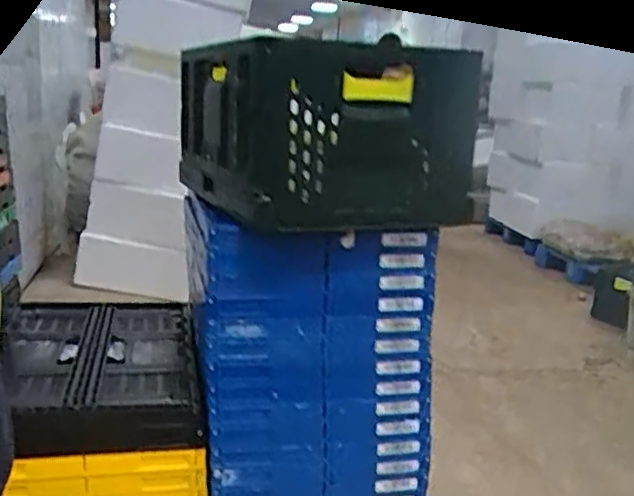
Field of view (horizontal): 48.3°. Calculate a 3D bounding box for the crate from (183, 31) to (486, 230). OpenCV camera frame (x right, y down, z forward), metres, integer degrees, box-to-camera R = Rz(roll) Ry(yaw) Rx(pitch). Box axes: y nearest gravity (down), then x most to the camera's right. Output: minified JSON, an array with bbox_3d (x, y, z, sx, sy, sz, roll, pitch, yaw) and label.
[{"bbox_3d":[0.011,-0.250,1.422,0.493,0.299,0.620,-1,13,-22],"label":"crate"}]

